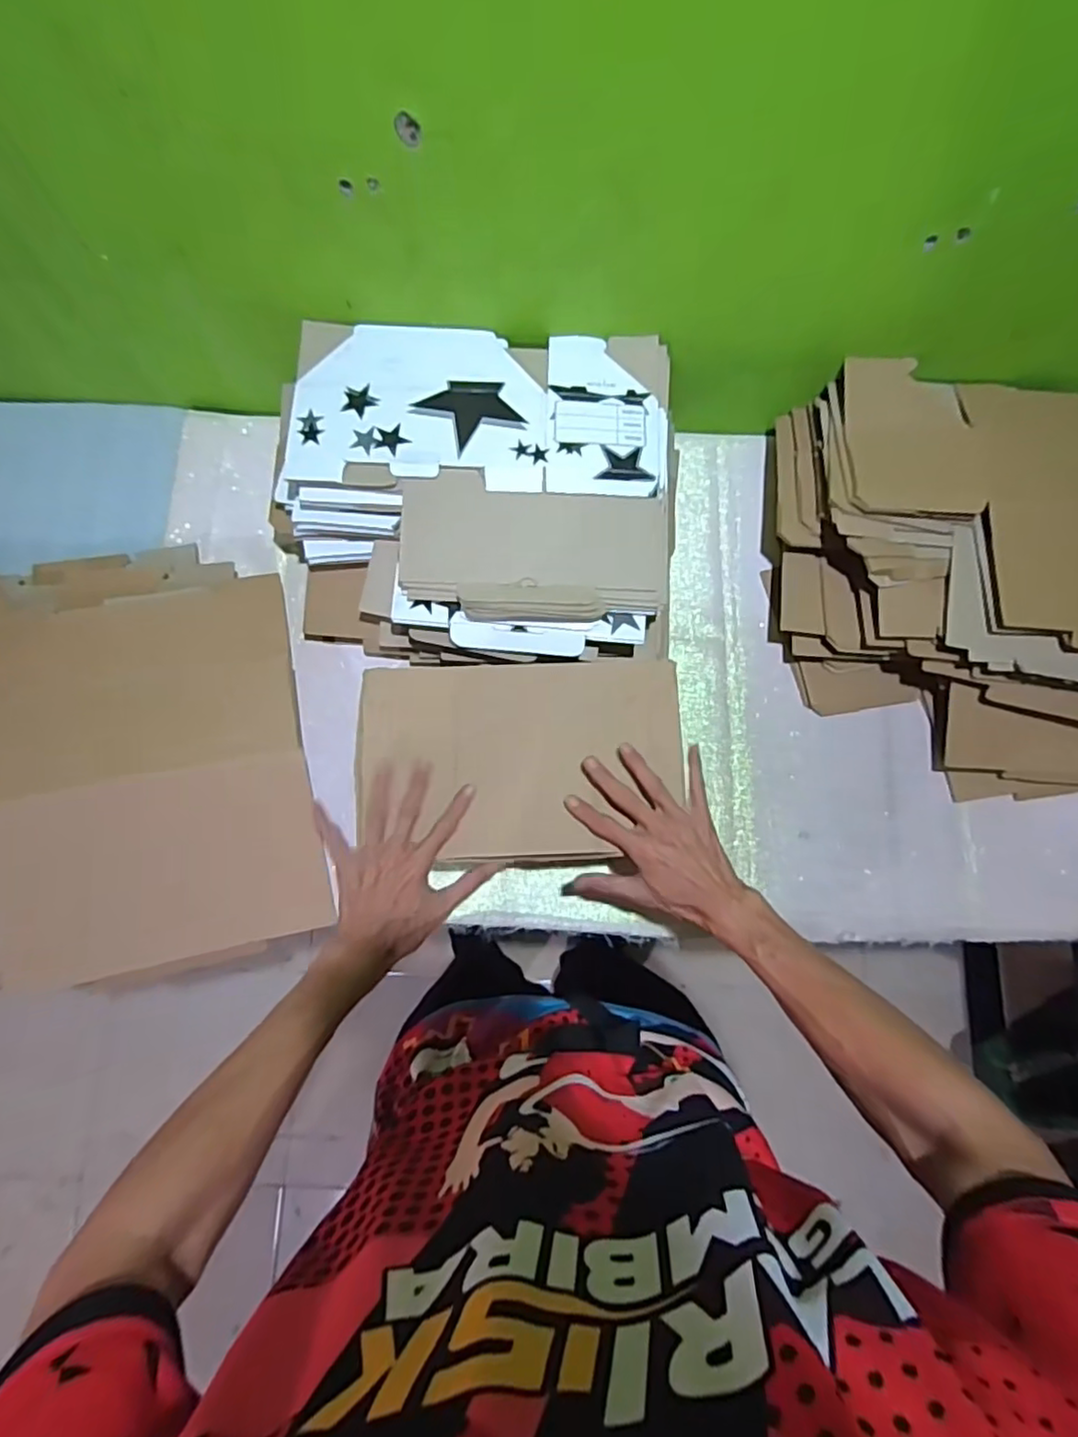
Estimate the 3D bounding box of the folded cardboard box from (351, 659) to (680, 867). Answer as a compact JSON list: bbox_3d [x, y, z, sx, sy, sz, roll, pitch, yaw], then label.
[{"bbox_3d":[-0.018,0.040,0.642,0.315,0.025,0.197,-3,78,-2],"label":"folded cardboard box"}]

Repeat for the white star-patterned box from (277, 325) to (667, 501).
[{"bbox_3d":[-0.067,-0.321,0.666,0.382,0.009,0.189,-2,78,-2],"label":"white star-patterned box"}]

